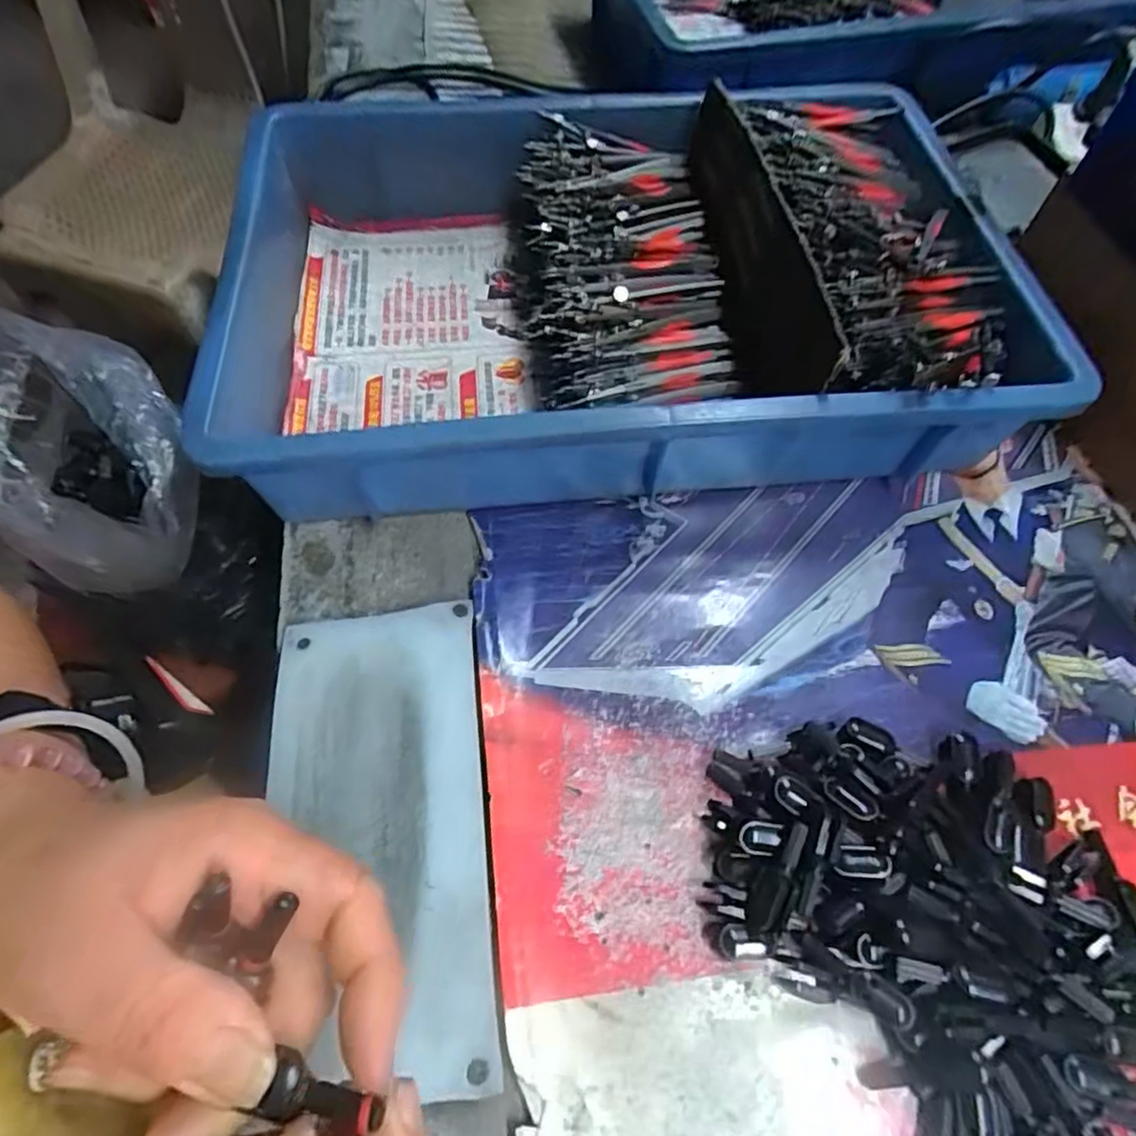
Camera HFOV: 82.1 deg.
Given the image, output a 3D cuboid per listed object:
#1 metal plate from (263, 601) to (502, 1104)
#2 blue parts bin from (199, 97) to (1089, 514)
[{"bbox_3d":[-0.083,0.109,0.283,0.093,0.010,0.193,-6,61,-5],"label":"metal plate"},{"bbox_3d":[0.029,-0.174,0.394,0.419,0.087,0.296,-5,61,-4],"label":"blue parts bin"}]

